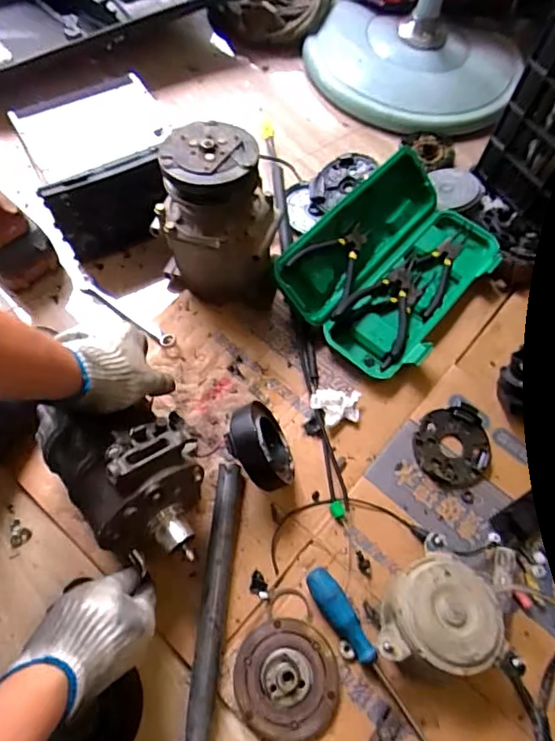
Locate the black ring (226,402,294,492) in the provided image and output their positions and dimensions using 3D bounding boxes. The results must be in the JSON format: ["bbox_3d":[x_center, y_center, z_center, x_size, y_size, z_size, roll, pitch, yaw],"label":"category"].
[{"bbox_3d":[-0.010,0.081,0.541,0.026,0.106,0.094,-25,72,24],"label":"black ring"}]

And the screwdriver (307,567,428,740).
[{"bbox_3d":[0.091,0.280,0.479,0.027,0.034,0.194,-31,71,-16],"label":"screwdriver"}]

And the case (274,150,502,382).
[{"bbox_3d":[0.161,-0.150,0.660,0.205,0.068,0.305,38,69,13],"label":"case"}]

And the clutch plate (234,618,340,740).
[{"bbox_3d":[0.010,0.297,0.478,0.096,0.019,0.101,1,66,-3],"label":"clutch plate"}]

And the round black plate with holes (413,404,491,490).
[{"bbox_3d":[0.207,0.091,0.589,0.090,0.011,0.091,1,66,-3],"label":"round black plate with holes"}]

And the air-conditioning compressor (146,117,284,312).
[{"bbox_3d":[-0.067,-0.179,0.599,0.144,0.190,0.121,16,66,4],"label":"air-conditioning compressor"}]

